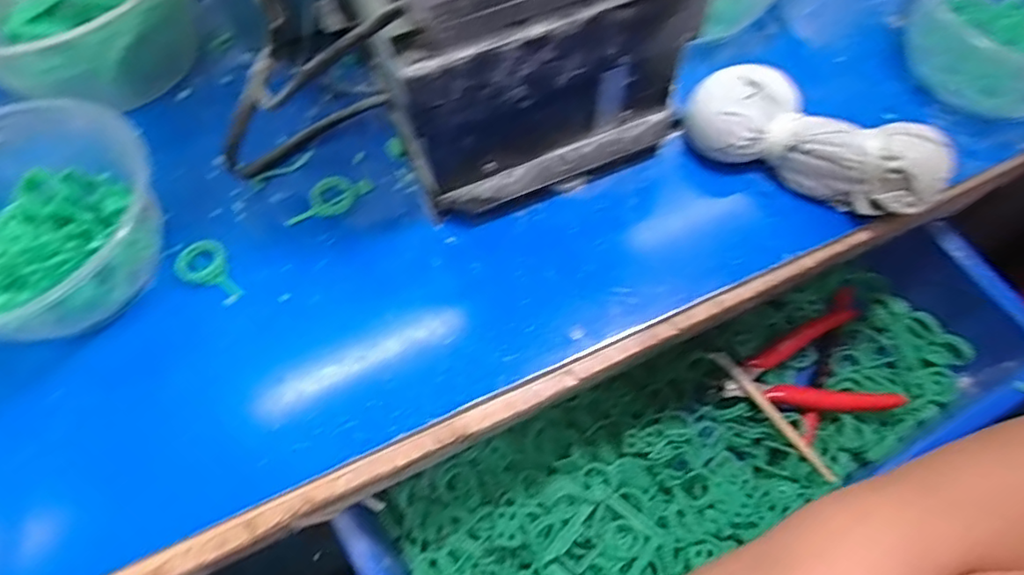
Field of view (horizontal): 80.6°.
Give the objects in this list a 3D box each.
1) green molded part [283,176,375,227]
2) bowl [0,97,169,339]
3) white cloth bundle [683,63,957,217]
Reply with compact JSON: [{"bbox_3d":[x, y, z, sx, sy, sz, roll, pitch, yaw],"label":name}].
[{"bbox_3d":[-0.108,-0.052,0.354,0.053,0.008,0.022,-35,66,-17],"label":"green molded part"},{"bbox_3d":[-0.267,-0.030,0.317,0.136,0.061,0.126,0,61,1],"label":"bowl"},{"bbox_3d":[0.167,-0.084,0.334,0.137,0.036,0.056,26,65,14],"label":"white cloth bundle"}]

